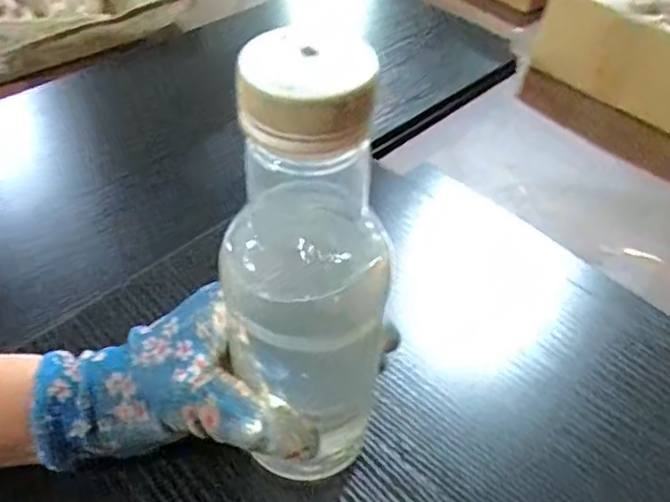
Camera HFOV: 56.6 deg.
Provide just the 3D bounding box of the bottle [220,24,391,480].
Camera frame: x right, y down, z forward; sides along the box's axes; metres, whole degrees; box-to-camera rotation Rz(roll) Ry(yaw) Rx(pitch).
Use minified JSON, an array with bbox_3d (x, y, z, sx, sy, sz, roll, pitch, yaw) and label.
[{"bbox_3d":[-0.011,0.024,0.243,0.054,0.203,0.047,2,43,4],"label":"bottle"}]

